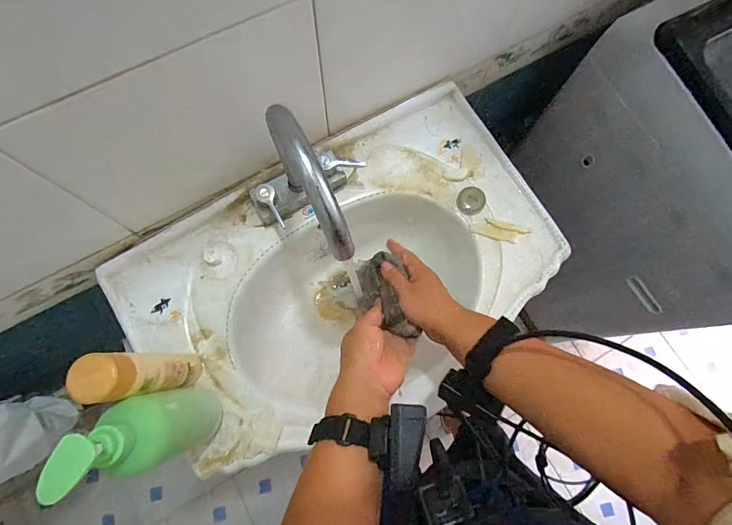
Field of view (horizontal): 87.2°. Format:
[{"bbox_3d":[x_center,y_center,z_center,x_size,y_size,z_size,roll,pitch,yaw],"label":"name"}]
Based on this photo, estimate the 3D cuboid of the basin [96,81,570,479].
[{"bbox_3d":[-0.029,0.036,0.632,0.649,0.165,0.419,-28,77,-9],"label":"basin"}]

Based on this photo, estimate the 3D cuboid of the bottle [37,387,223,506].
[{"bbox_3d":[-0.231,0.184,0.427,0.063,0.241,0.073,-12,75,-5],"label":"bottle"}]

